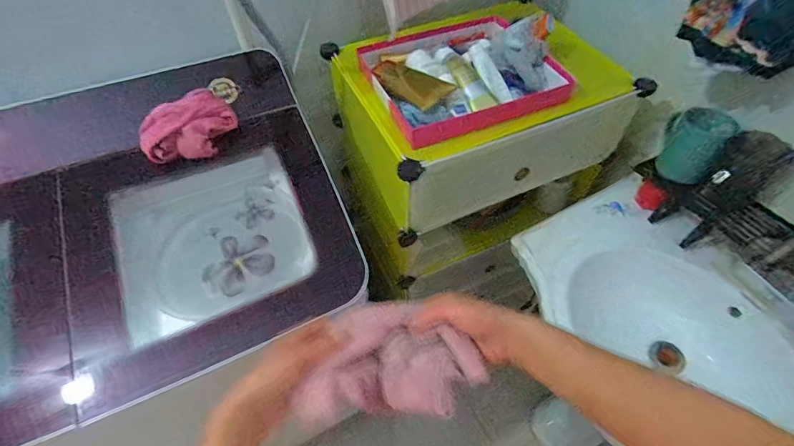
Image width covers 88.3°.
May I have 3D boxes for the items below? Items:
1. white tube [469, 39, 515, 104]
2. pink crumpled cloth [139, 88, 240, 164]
[{"bbox_3d":[0.160,-0.264,0.714,0.042,0.028,0.156,-8,55,-5],"label":"white tube"},{"bbox_3d":[-0.329,-0.154,0.645,0.140,0.061,0.094,-24,58,-16],"label":"pink crumpled cloth"}]

